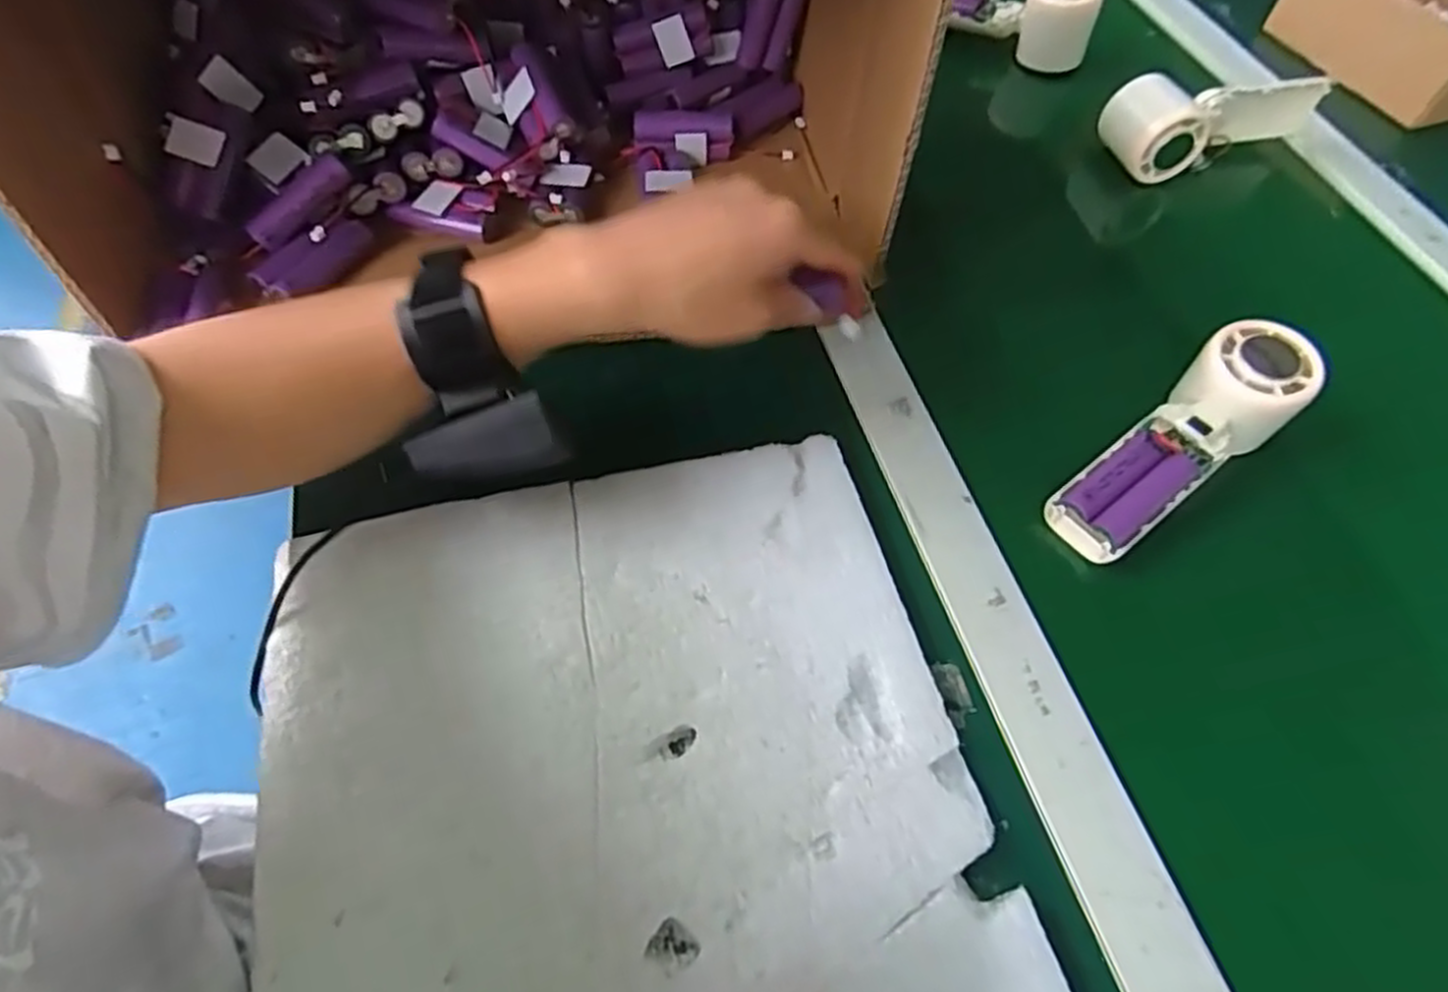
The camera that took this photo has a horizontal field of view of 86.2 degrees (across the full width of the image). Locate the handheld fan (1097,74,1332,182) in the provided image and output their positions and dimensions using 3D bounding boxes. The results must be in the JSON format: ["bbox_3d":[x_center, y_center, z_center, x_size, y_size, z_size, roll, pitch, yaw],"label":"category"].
[{"bbox_3d":[0.361,-0.287,0.581,0.164,0.056,0.057,-21,61,-16],"label":"handheld fan"}]

